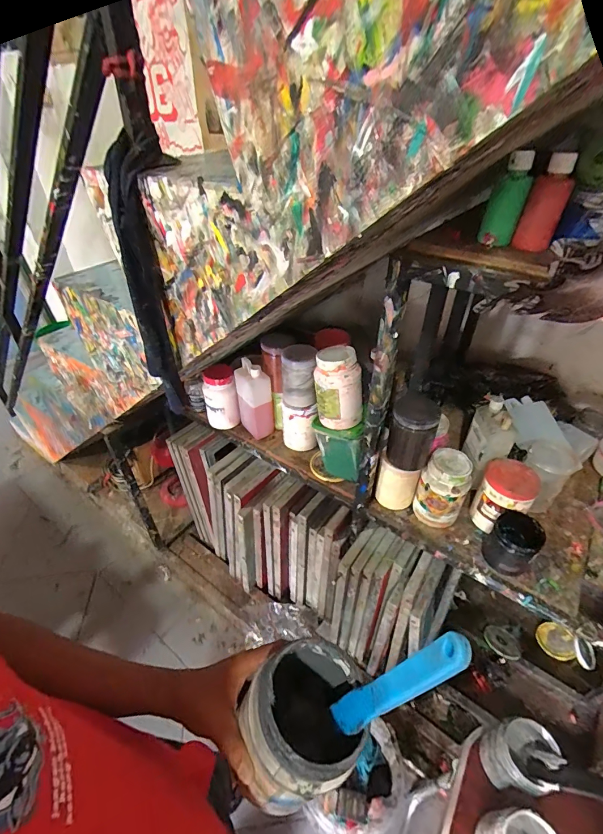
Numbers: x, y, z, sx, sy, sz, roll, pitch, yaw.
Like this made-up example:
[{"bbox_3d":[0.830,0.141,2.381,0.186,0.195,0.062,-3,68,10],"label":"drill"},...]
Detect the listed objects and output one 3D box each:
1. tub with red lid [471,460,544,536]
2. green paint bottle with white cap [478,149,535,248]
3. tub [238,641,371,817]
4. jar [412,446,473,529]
[{"bbox_3d":[0.428,0.178,0.810,0.101,0.147,0.110,26,46,28],"label":"tub with red lid"},{"bbox_3d":[0.258,-0.272,0.476,0.043,0.100,0.030,19,43,21],"label":"green paint bottle with white cap"},{"bbox_3d":[0.005,0.276,0.346,0.097,0.100,0.115,28,47,29],"label":"tub"},{"bbox_3d":[0.302,0.161,0.818,0.094,0.177,0.087,0,40,0],"label":"jar"}]

